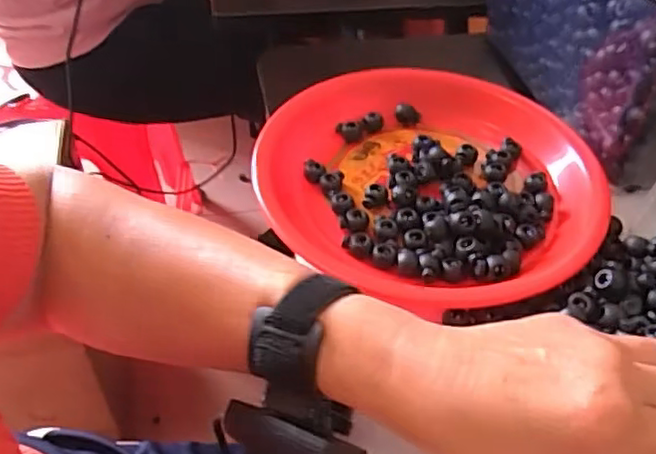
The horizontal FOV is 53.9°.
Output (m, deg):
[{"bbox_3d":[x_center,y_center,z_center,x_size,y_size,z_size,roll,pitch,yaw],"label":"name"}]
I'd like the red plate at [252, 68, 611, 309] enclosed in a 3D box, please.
[{"bbox_3d":[0.069,-0.037,0.446,0.226,0.029,0.215,1,46,-2],"label":"red plate"}]

